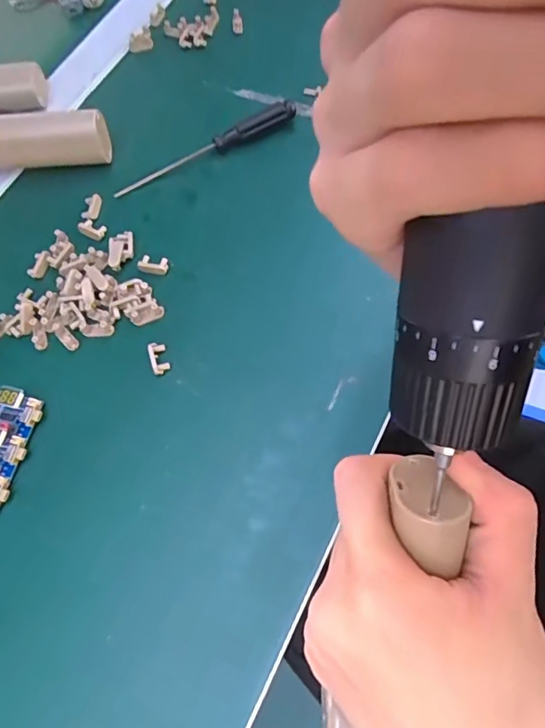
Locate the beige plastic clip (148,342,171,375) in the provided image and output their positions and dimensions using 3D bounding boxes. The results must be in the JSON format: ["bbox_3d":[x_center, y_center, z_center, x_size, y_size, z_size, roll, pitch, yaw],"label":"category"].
[{"bbox_3d":[-0.064,-0.003,0.282,0.010,0.005,0.019,-18,65,-1],"label":"beige plastic clip"}]

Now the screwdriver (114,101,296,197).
[{"bbox_3d":[-0.045,-0.143,0.333,0.128,0.009,0.014,-23,69,5],"label":"screwdriver"}]

